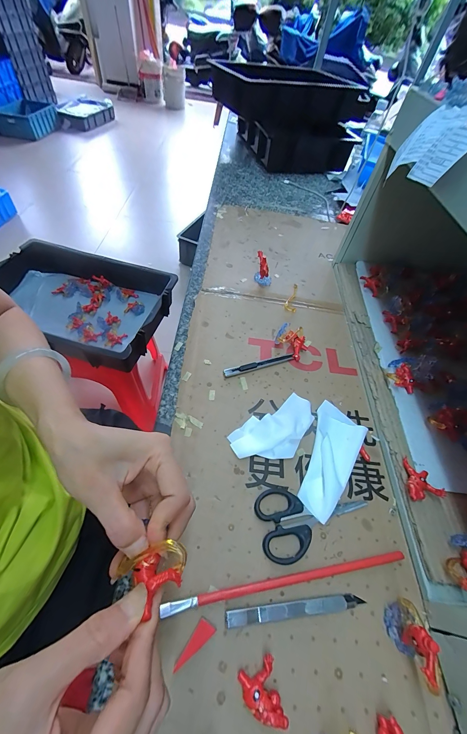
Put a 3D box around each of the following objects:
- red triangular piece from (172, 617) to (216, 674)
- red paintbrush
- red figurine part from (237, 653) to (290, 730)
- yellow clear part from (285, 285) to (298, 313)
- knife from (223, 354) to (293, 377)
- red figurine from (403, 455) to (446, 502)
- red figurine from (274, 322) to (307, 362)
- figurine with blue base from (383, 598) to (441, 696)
[{"bbox_3d":[-0.032,0.235,0.228,0.015,0.006,0.038,31,57,16],"label":"red triangular piece"},{"bbox_3d":[0.057,0.203,0.260,0.244,0.013,0.009,-5,55,-9],"label":"red paintbrush"},{"bbox_3d":[0.022,0.258,0.216,0.030,0.016,0.036,-9,56,-11],"label":"red figurine part"},{"bbox_3d":[0.107,-0.125,0.494,0.021,0.019,0.058,16,54,6],"label":"yellow clear part"},{"bbox_3d":[0.039,-0.005,0.404,0.112,0.011,0.010,-16,57,-16],"label":"knife"},{"bbox_3d":[0.212,0.128,0.315,0.036,0.017,0.046,-2,55,-7],"label":"red figurine"},{"bbox_3d":[0.097,-0.044,0.428,0.047,0.032,0.046,38,60,21],"label":"red figurine"},{"bbox_3d":[0.155,0.234,0.233,0.029,0.047,0.052,18,55,8],"label":"figurine with blue base"}]

